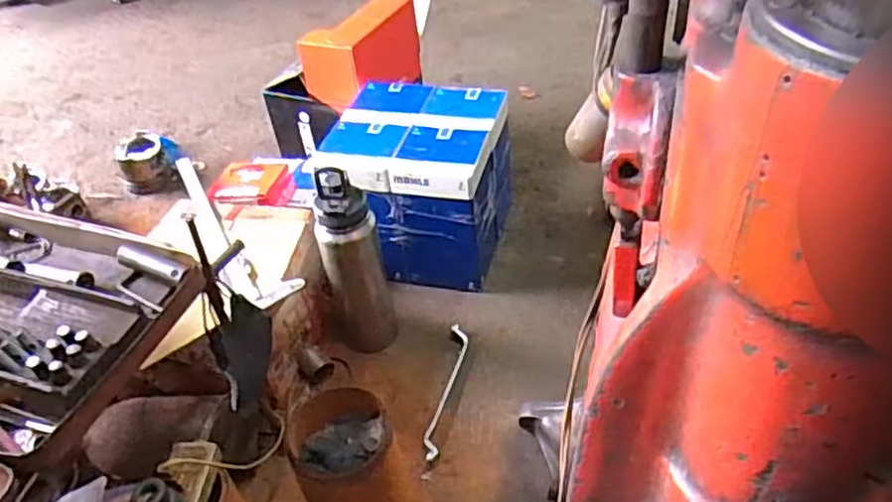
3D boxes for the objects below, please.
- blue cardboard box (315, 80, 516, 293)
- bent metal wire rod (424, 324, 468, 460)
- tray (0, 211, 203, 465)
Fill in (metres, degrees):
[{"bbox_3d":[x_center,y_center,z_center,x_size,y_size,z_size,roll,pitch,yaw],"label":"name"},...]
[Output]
[{"bbox_3d":[-0.039,-0.103,1.116,0.239,0.228,0.248,7,43,16],"label":"blue cardboard box"},{"bbox_3d":[0.001,0.181,0.932,0.028,0.022,0.221,4,44,12],"label":"bent metal wire rod"},{"bbox_3d":[-0.402,0.043,0.591,0.361,0.044,0.217,10,44,19],"label":"tray"}]

